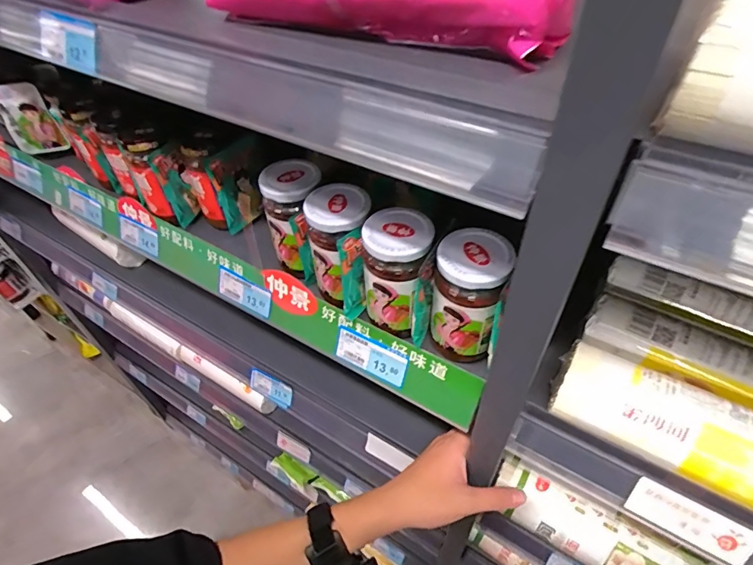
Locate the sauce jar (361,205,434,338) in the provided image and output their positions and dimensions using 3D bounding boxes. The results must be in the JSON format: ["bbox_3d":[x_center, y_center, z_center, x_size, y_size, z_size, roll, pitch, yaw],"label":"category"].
[{"bbox_3d":[0.018,-0.006,0.405,0.060,0.101,0.059,4,47,7],"label":"sauce jar"}]

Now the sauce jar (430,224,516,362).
[{"bbox_3d":[0.077,0.012,0.385,0.055,0.112,0.056,-2,47,2],"label":"sauce jar"}]

